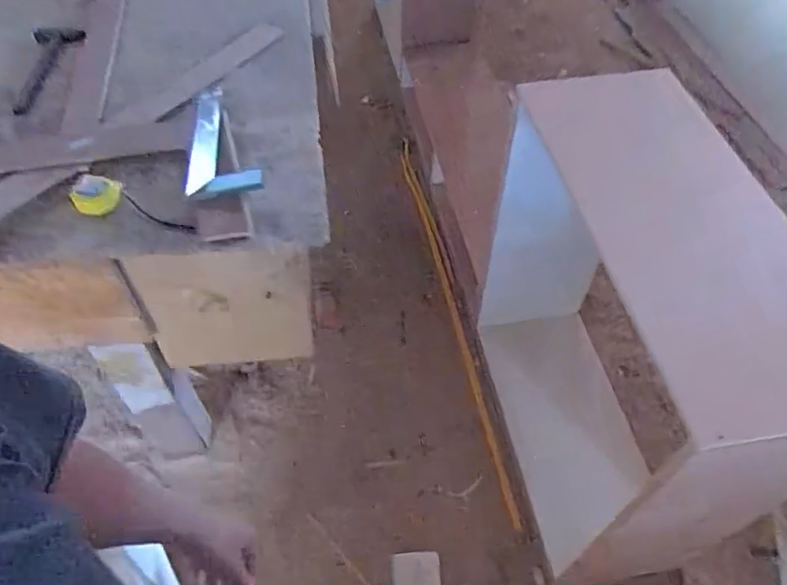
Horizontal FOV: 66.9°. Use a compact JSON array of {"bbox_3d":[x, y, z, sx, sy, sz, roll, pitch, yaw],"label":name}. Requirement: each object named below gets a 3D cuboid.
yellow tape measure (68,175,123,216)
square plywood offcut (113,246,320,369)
[{"bbox_3d":[-0.472,-0.155,0.942,0.075,0.034,0.059,22,54,17],"label":"yellow tape measure"},{"bbox_3d":[-0.279,0.035,1.030,0.282,0.306,0.019,-3,51,-2],"label":"square plywood offcut"}]

